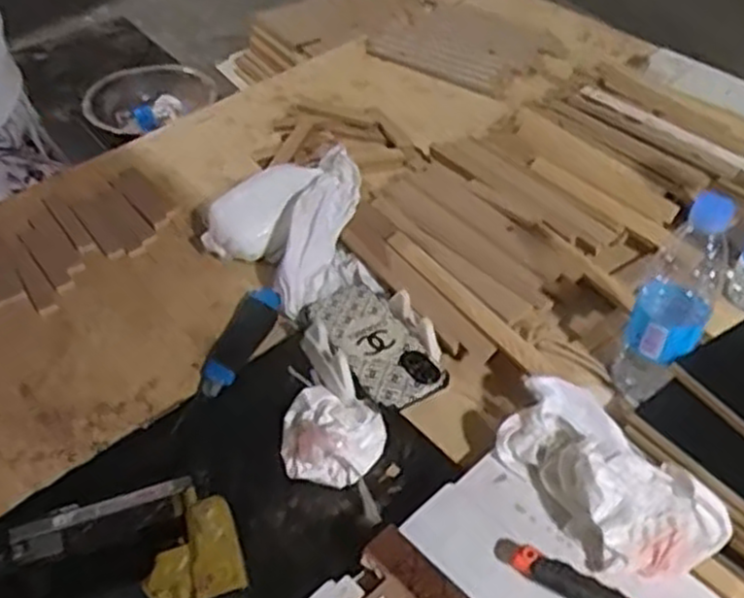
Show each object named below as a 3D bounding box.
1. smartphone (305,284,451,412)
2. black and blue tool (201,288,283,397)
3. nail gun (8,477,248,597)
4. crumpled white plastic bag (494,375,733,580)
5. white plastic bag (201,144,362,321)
[{"bbox_3d":[0.002,0.042,0.762,0.080,0.016,0.161,-21,49,-28],"label":"smartphone"},{"bbox_3d":[-0.135,0.041,0.799,0.043,0.012,0.140,16,49,16],"label":"black and blue tool"},{"bbox_3d":[-0.199,0.212,0.622,0.184,0.038,0.116,-14,48,-12],"label":"nail gun"},{"bbox_3d":[0.190,0.139,0.644,0.111,0.050,0.198,-29,53,-24],"label":"crumpled white plastic bag"},{"bbox_3d":[-0.093,-0.091,0.862,0.182,0.095,0.148,34,56,28],"label":"white plastic bag"}]

